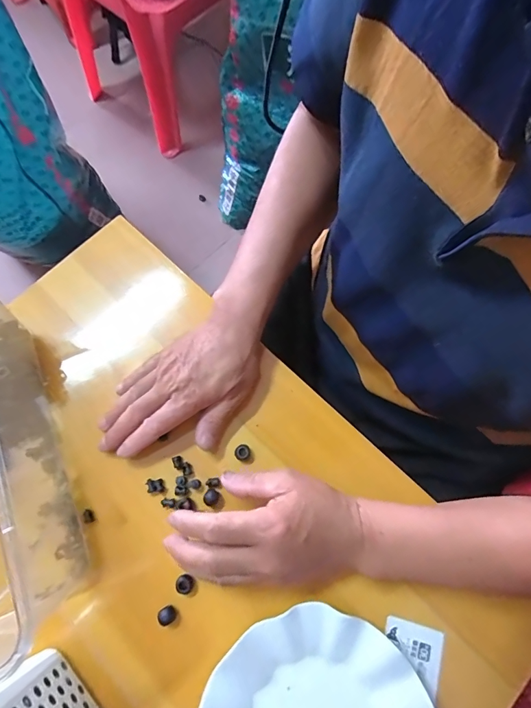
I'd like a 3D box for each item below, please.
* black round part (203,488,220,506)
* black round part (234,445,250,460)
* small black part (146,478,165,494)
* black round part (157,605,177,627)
[{"bbox_3d":[-0.050,0.133,0.360,0.014,0.009,0.014,0,73,1],"label":"black round part"},{"bbox_3d":[-0.022,0.094,0.372,0.015,0.012,0.014,0,73,1],"label":"black round part"},{"bbox_3d":[-0.104,0.124,0.364,0.017,0.004,0.012,-4,73,0],"label":"small black part"},{"bbox_3d":[-0.085,0.226,0.335,0.015,0.010,0.012,-20,74,-5],"label":"black round part"}]

